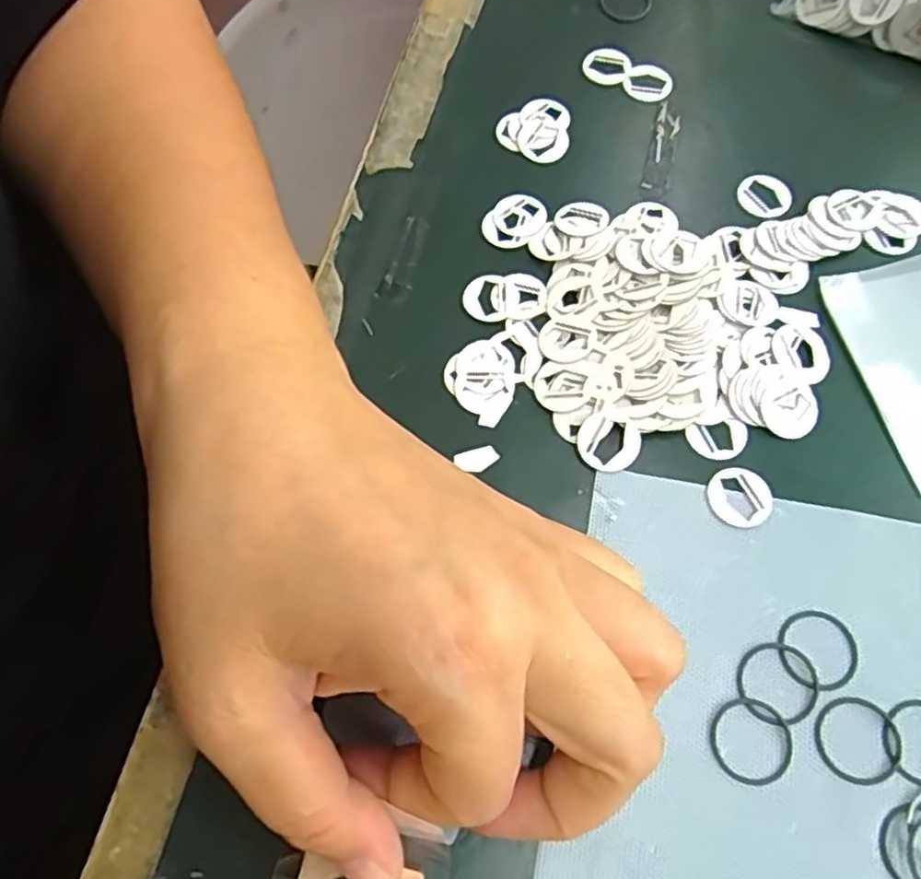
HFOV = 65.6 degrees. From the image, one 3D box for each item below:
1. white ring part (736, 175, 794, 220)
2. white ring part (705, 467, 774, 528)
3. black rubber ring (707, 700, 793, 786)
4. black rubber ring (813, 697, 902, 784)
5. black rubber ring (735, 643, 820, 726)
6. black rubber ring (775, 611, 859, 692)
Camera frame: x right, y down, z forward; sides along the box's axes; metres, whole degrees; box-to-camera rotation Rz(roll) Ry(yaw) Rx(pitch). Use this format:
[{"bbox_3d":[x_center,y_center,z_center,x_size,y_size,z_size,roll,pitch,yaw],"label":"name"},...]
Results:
[{"bbox_3d":[0.106,-0.085,0.250,0.016,0.005,0.017,0,68,1],"label":"white ring part"},{"bbox_3d":[0.081,0.016,0.206,0.018,0.004,0.018,0,68,1],"label":"white ring part"},{"bbox_3d":[0.074,0.077,0.182,0.021,0.004,0.020,0,68,1],"label":"black rubber ring"},{"bbox_3d":[0.102,0.077,0.182,0.021,0.004,0.021,0,68,1],"label":"black rubber ring"},{"bbox_3d":[0.083,0.064,0.187,0.021,0.004,0.021,0,68,1],"label":"black rubber ring"},{"bbox_3d":[0.095,0.056,0.189,0.021,0.004,0.020,0,68,1],"label":"black rubber ring"}]

